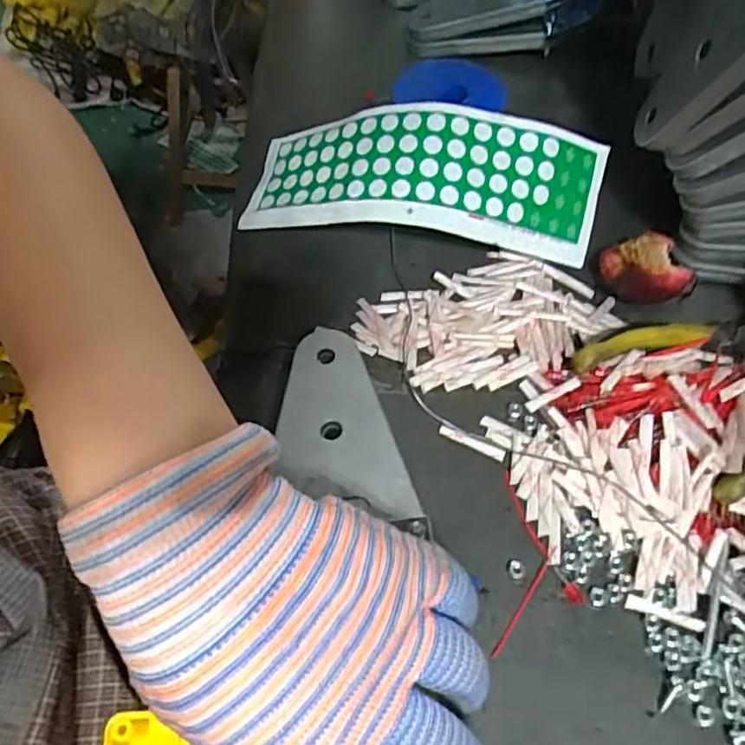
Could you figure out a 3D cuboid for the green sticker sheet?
[{"bbox_3d":[0.027,-0.109,0.358,0.206,0.057,0.076,7,58,5],"label":"green sticker sheet"}]

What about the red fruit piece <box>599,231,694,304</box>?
[{"bbox_3d":[0.153,-0.058,0.348,0.049,0.024,0.034,-4,58,-2],"label":"red fruit piece"}]

